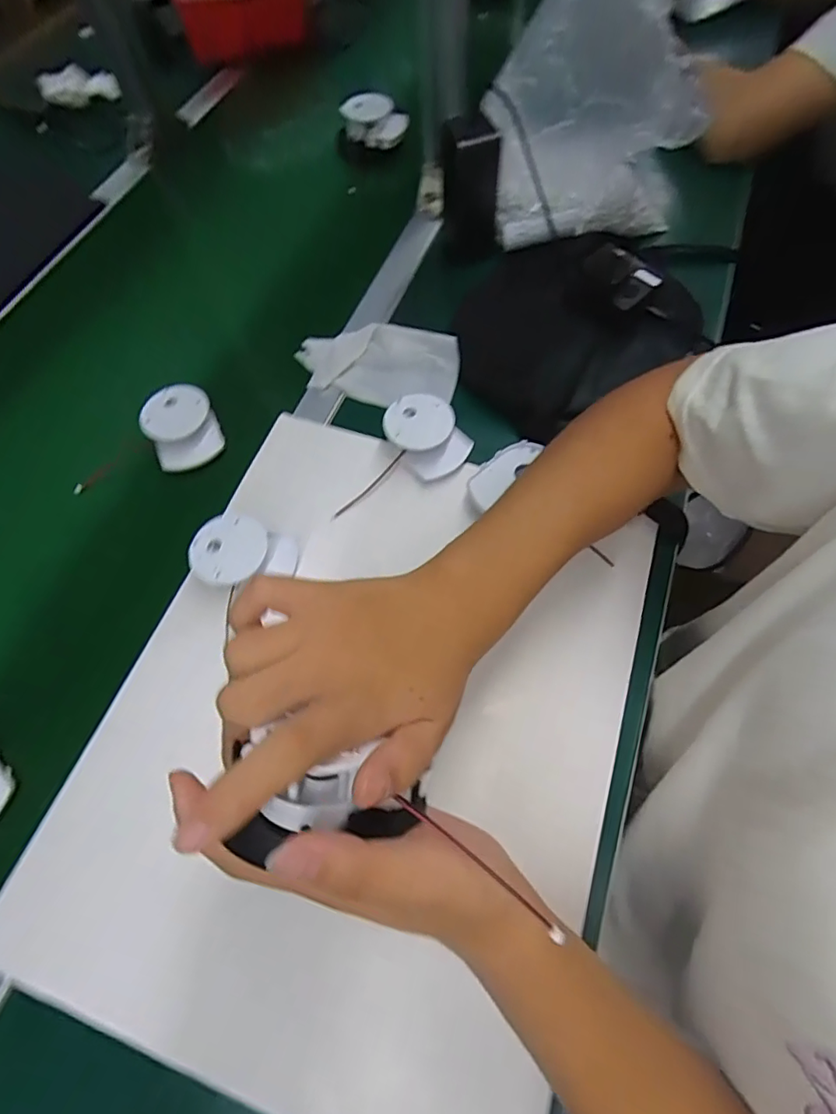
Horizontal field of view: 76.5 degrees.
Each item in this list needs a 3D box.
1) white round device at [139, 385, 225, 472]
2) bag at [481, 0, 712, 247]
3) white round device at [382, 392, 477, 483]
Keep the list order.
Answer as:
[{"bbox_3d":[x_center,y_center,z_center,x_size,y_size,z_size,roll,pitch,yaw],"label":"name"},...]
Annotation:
[{"bbox_3d":[-0.229,-0.127,0.516,0.064,0.030,0.080,-25,66,-9],"label":"white round device"},{"bbox_3d":[0.179,-0.449,0.550,0.204,0.210,0.203,7,65,6],"label":"bag"},{"bbox_3d":[0.008,-0.114,0.497,0.064,0.030,0.079,-31,67,-12],"label":"white round device"}]

